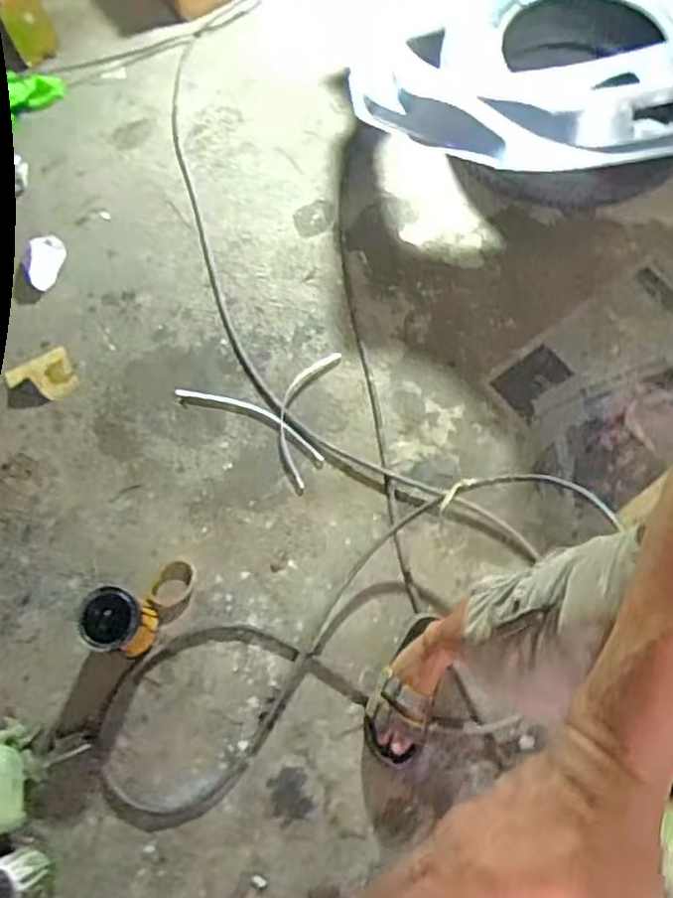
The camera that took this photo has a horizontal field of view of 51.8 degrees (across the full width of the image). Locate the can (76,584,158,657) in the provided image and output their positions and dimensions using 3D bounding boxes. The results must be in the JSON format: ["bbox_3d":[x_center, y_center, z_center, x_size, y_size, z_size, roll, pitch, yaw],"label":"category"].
[{"bbox_3d":[-0.385,0.307,1.227,0.105,0.123,0.100,-1,70,3],"label":"can"}]

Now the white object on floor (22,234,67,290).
[{"bbox_3d":[-0.663,-0.427,1.558,0.079,0.036,0.127,17,72,9],"label":"white object on floor"}]

